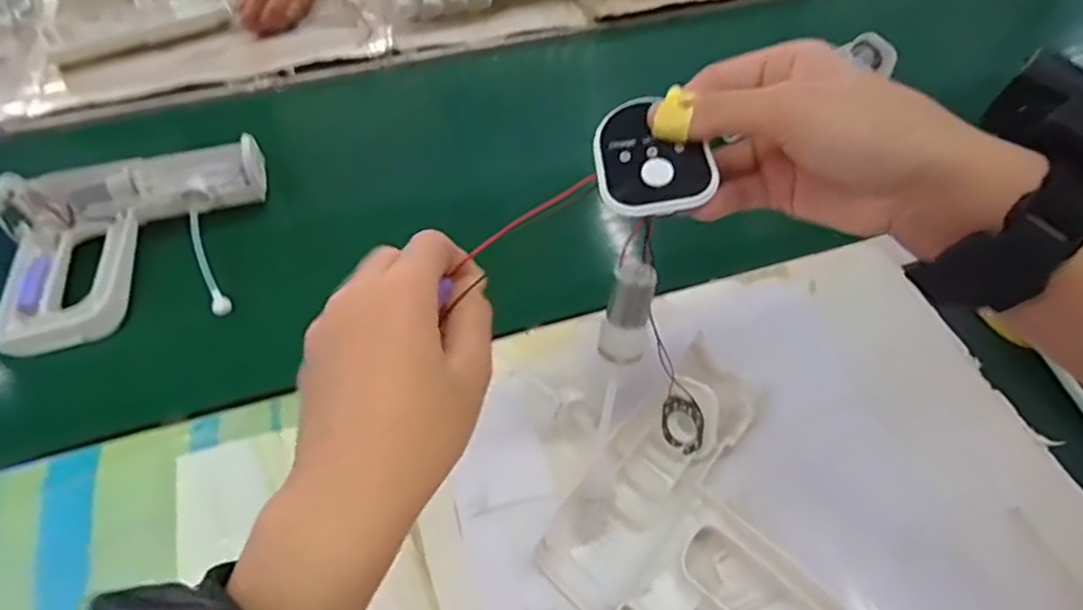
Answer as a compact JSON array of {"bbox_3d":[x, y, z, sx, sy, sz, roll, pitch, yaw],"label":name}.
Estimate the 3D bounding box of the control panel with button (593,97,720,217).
[{"bbox_3d":[0.047,-0.063,0.275,0.047,0.005,0.053,-8,73,4],"label":"control panel with button"}]

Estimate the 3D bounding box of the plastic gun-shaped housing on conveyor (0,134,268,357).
[{"bbox_3d":[-0.350,-0.071,0.561,0.216,0.044,0.191,-19,55,-14],"label":"plastic gun-shaped housing on conveyor"}]

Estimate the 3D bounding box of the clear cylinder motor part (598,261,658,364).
[{"bbox_3d":[0.049,0.003,0.362,0.024,0.062,0.017,13,28,8],"label":"clear cylinder motor part"}]

